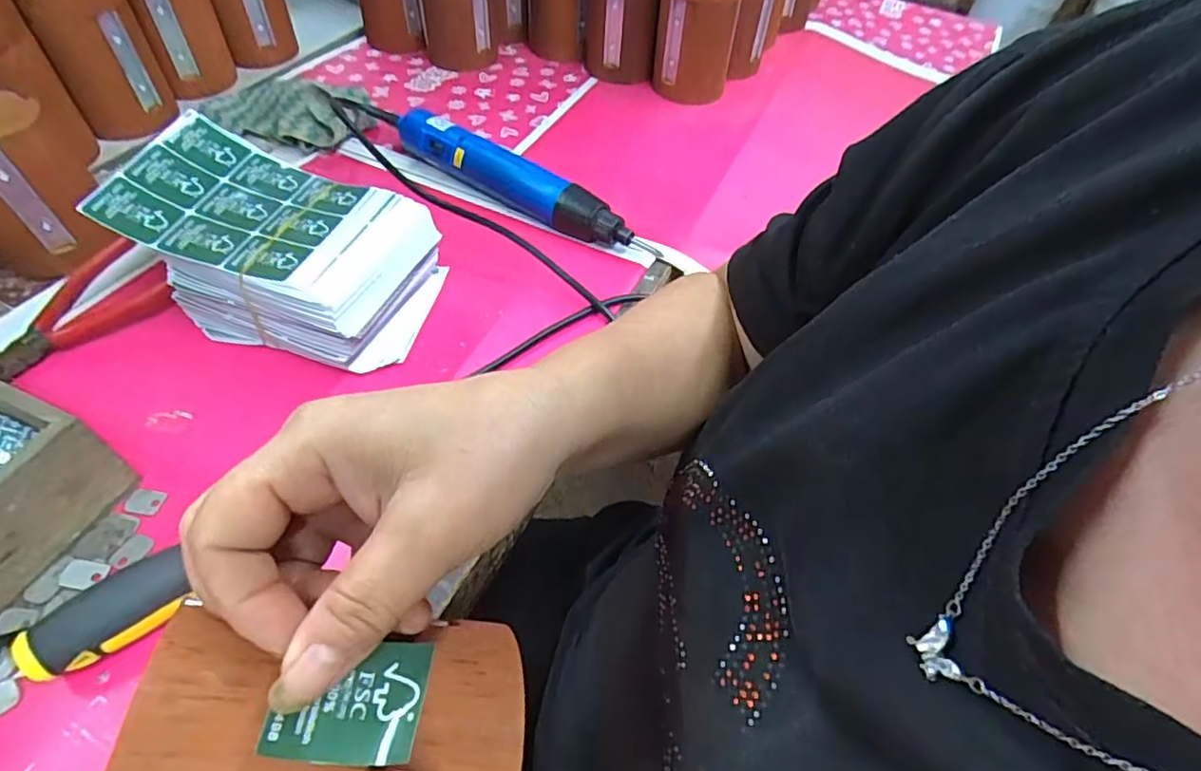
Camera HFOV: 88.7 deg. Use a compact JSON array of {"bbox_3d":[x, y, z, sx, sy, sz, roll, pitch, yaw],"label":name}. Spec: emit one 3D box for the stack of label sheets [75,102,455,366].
[{"bbox_3d":[-0.209,-0.088,0.410,0.177,0.094,0.106,15,53,8],"label":"stack of label sheets"}]

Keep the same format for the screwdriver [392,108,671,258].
[{"bbox_3d":[-0.069,-0.169,0.515,0.249,0.040,0.032,29,56,18],"label":"screwdriver"}]

